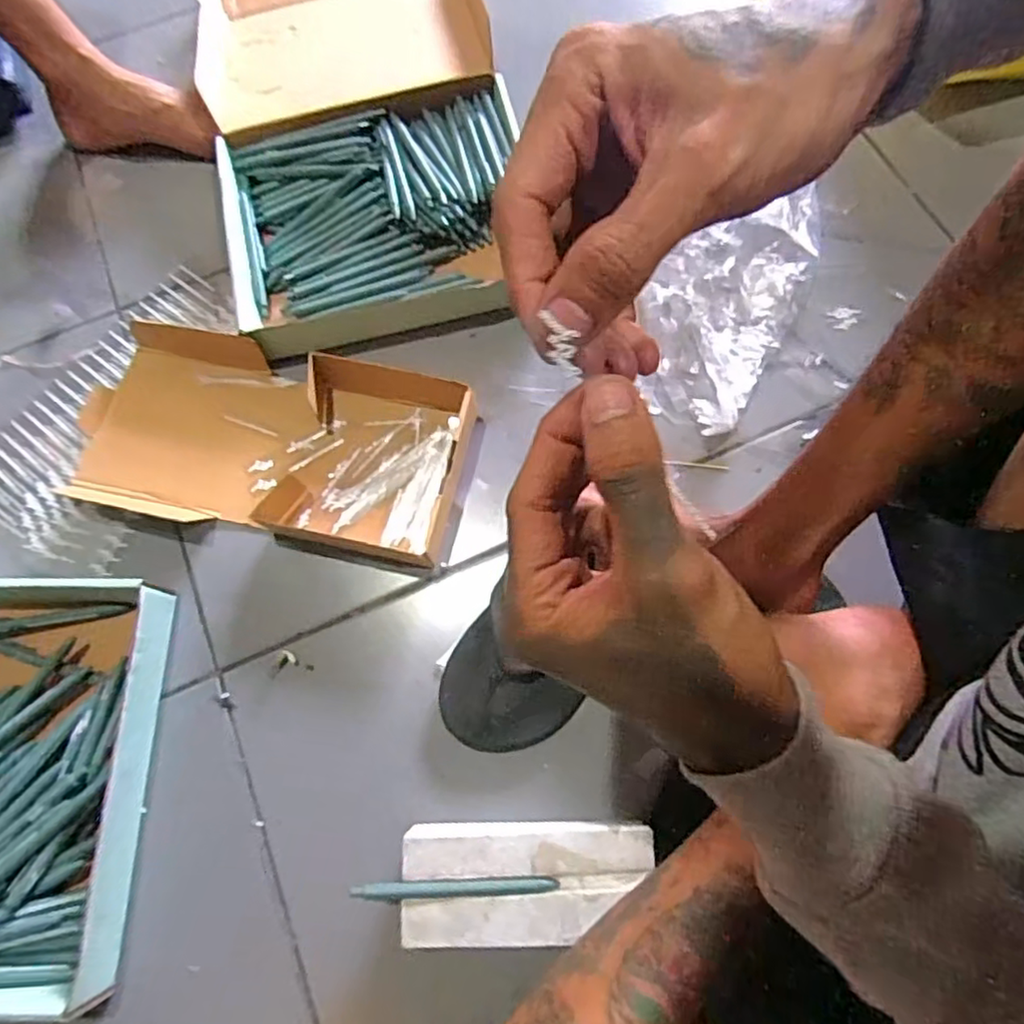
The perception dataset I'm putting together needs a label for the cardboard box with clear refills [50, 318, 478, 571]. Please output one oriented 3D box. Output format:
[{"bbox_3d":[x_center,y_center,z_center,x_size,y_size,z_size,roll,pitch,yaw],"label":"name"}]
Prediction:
[{"bbox_3d":[-0.230,-0.074,0.606,0.370,0.042,0.189,12,73,7],"label":"cardboard box with clear refills"}]

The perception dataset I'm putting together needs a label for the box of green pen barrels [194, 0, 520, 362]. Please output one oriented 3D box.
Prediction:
[{"bbox_3d":[-0.169,-0.431,0.710,0.317,0.055,0.548,-12,72,-1],"label":"box of green pen barrels"}]

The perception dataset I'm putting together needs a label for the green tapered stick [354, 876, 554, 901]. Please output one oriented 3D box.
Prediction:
[{"bbox_3d":[-0.042,0.271,0.465,0.146,0.007,0.013,-4,72,2],"label":"green tapered stick"}]

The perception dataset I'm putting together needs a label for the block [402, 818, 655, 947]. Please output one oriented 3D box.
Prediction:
[{"bbox_3d":[0.012,0.271,0.479,0.179,0.044,0.080,-2,72,2],"label":"block"}]

